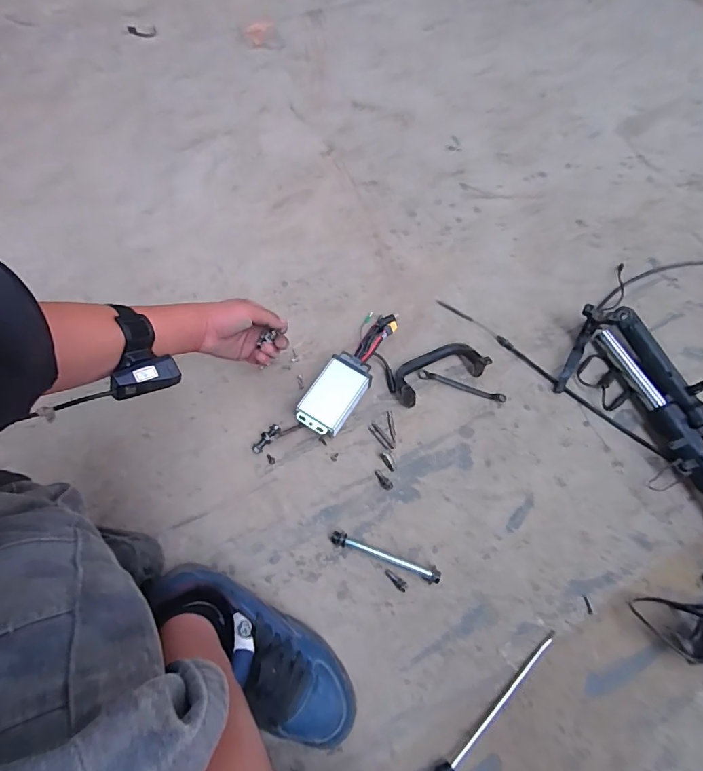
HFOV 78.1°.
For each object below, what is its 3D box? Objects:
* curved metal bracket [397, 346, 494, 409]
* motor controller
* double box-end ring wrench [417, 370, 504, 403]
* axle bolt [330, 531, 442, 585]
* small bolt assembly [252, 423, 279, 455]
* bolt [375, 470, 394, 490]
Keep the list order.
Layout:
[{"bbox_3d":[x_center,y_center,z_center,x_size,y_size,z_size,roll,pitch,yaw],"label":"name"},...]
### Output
[{"bbox_3d":[0.135,-0.027,0.681,0.148,0.040,0.066,-23,69,-11],"label":"curved metal bracket"},{"bbox_3d":[0.012,-0.018,0.673,0.098,0.038,0.235,39,71,15],"label":"motor controller"},{"bbox_3d":[0.176,0.001,0.688,0.138,0.004,0.017,16,67,6],"label":"double box-end ring wrench"},{"bbox_3d":[0.044,0.228,0.575,0.150,0.017,0.019,20,67,7],"label":"axle bolt"},{"bbox_3d":[-0.125,0.078,0.637,0.017,0.012,0.051,36,70,14],"label":"small bolt assembly"},{"bbox_3d":[0.046,0.137,0.624,0.015,0.007,0.033,-40,73,-17],"label":"bolt"}]

